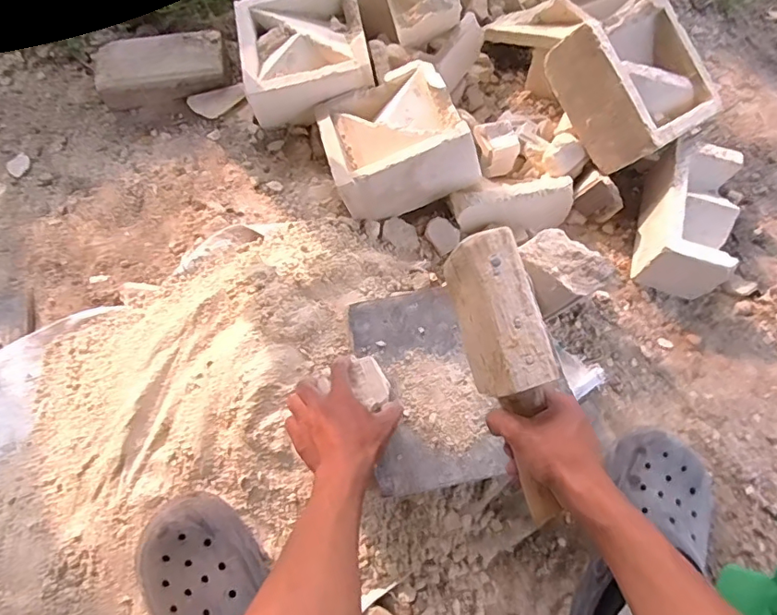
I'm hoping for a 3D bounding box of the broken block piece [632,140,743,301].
[{"bbox_3d":[0.435,-0.128,0.762,0.104,0.096,0.206,16,67,7],"label":"broken block piece"}]

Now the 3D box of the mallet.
[{"bbox_3d":[0.107,0.061,0.480,0.062,0.087,0.254,-15,91,-8],"label":"mallet"}]

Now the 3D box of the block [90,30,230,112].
[{"bbox_3d":[-0.383,-0.405,0.902,0.220,0.070,0.104,-9,66,-4],"label":"block"}]

